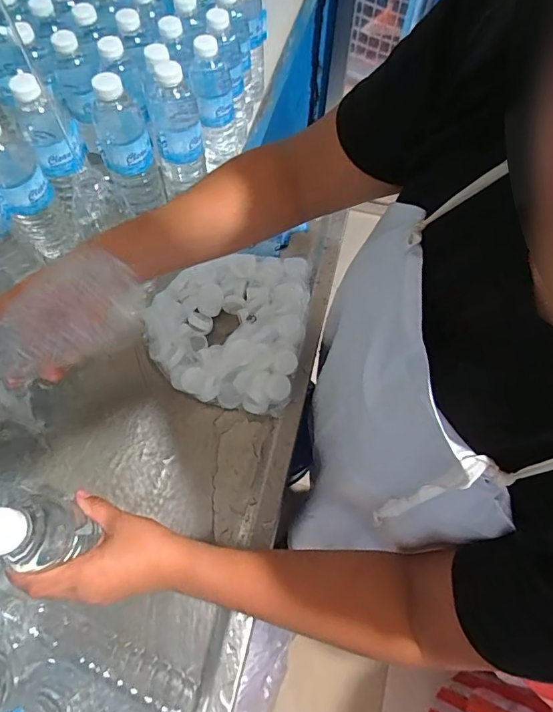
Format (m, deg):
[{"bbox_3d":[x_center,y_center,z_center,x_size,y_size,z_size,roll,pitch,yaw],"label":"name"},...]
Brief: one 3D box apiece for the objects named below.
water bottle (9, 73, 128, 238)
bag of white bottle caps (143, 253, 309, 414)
[{"bbox_3d":[-0.269,-0.256,0.574,0.064,0.192,0.073,-30,69,-14],"label":"water bottle"},{"bbox_3d":[-0.067,-0.043,0.582,0.200,0.041,0.214,9,66,3],"label":"bag of white bottle caps"}]

